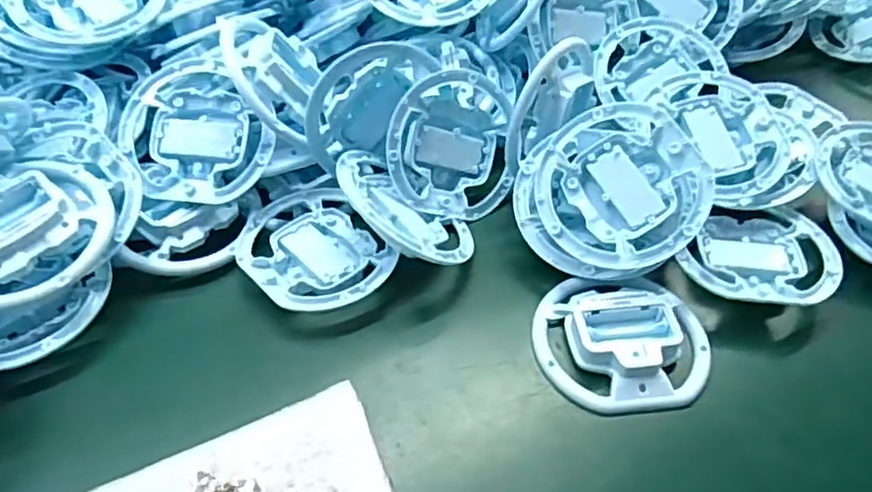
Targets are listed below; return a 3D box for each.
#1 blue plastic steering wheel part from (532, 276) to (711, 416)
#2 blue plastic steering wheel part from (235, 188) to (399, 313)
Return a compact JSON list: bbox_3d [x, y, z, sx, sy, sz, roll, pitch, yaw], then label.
[{"bbox_3d":[0.113,0.053,0.393,0.102,0.019,0.090,-2,48,-2],"label":"blue plastic steering wheel part"},{"bbox_3d":[-0.080,0.003,0.434,0.086,0.020,0.103,-26,53,-22],"label":"blue plastic steering wheel part"}]

